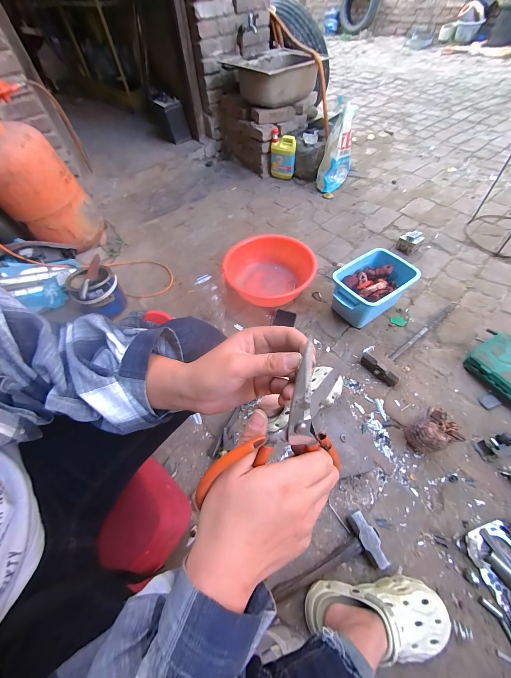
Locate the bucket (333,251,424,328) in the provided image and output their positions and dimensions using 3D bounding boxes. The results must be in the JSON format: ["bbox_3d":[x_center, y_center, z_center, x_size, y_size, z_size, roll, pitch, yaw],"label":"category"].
[{"bbox_3d":[0.402,-0.178,0.912,0.261,0.143,0.192,-29,59,-15],"label":"bucket"}]

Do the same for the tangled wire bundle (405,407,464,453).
[{"bbox_3d":[0.444,0.237,0.646,0.075,0.119,0.080,-2,56,3],"label":"tangled wire bundle"}]

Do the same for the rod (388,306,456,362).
[{"bbox_3d":[0.573,-0.027,0.871,0.370,0.017,0.019,-34,60,-18],"label":"rod"}]

